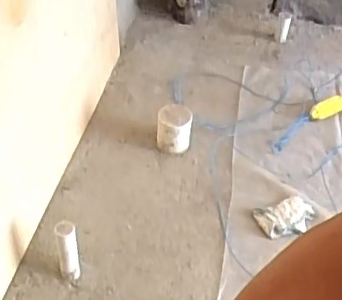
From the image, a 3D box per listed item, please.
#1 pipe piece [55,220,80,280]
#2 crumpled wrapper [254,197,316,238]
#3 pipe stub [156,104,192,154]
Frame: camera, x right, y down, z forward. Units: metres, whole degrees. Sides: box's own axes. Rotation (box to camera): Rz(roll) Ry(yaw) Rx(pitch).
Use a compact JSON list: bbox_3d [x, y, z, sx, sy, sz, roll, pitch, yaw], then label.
[{"bbox_3d":[-0.272,0.274,1.491,0.056,0.186,0.052,-6,46,-10],"label":"pipe piece"},{"bbox_3d":[0.349,0.199,1.707,0.187,0.024,0.126,-19,50,-21],"label":"crumpled wrapper"},{"bbox_3d":[0.009,-0.056,1.847,0.107,0.149,0.103,2,45,-2],"label":"pipe stub"}]

